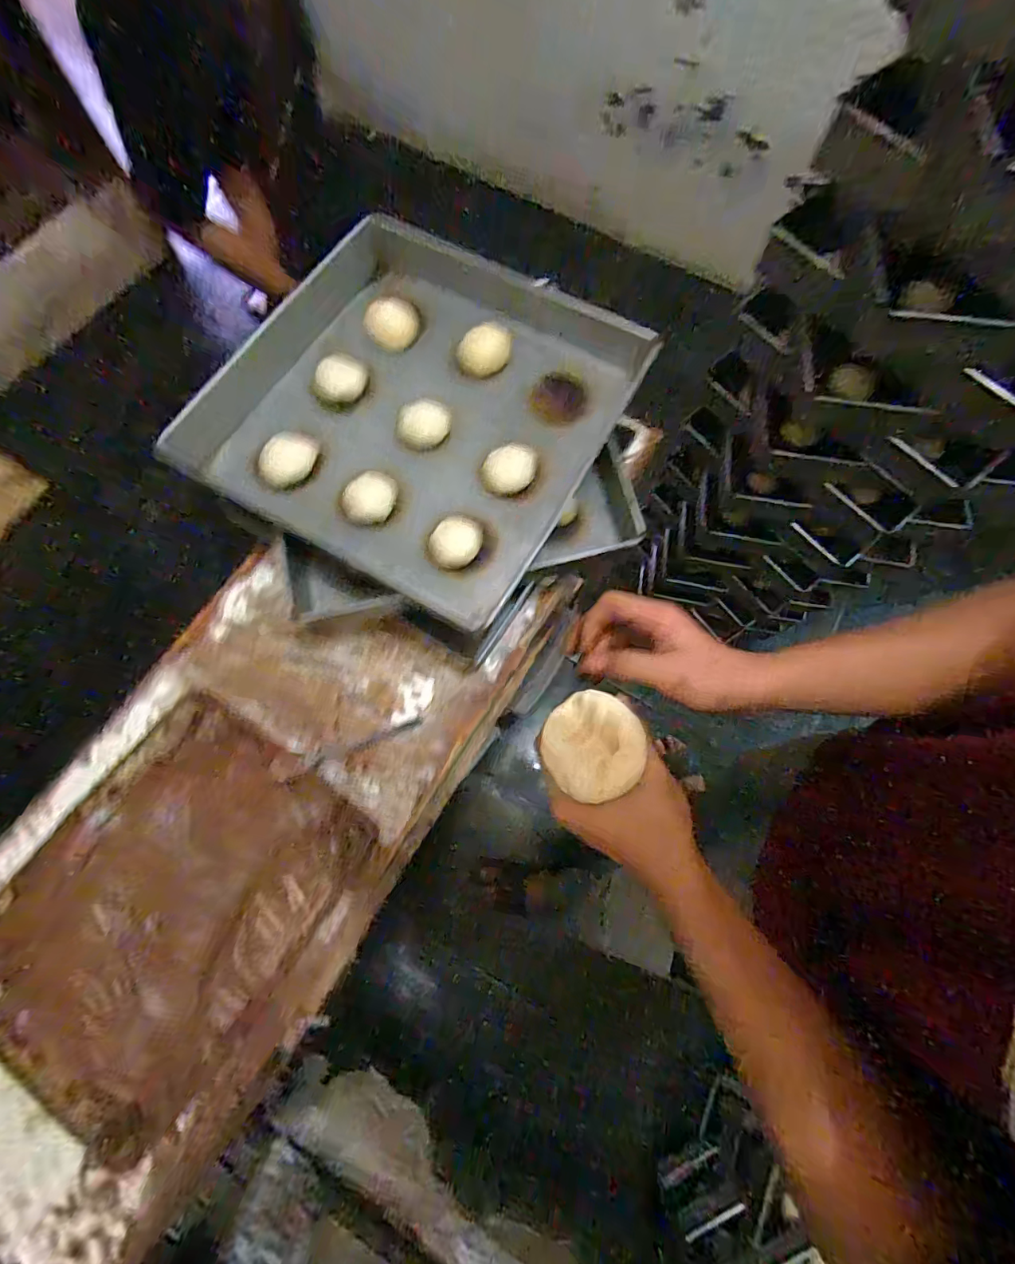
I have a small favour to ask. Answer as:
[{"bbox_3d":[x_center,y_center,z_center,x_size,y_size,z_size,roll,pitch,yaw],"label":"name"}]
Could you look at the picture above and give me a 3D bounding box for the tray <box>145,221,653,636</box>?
[{"bbox_3d":[-0.116,-0.280,0.613,0.435,0.068,0.415,28,74,7],"label":"tray"}]

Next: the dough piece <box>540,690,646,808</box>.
[{"bbox_3d":[0.057,0.076,0.342,0.064,0.020,0.067,0,73,-1],"label":"dough piece"}]

